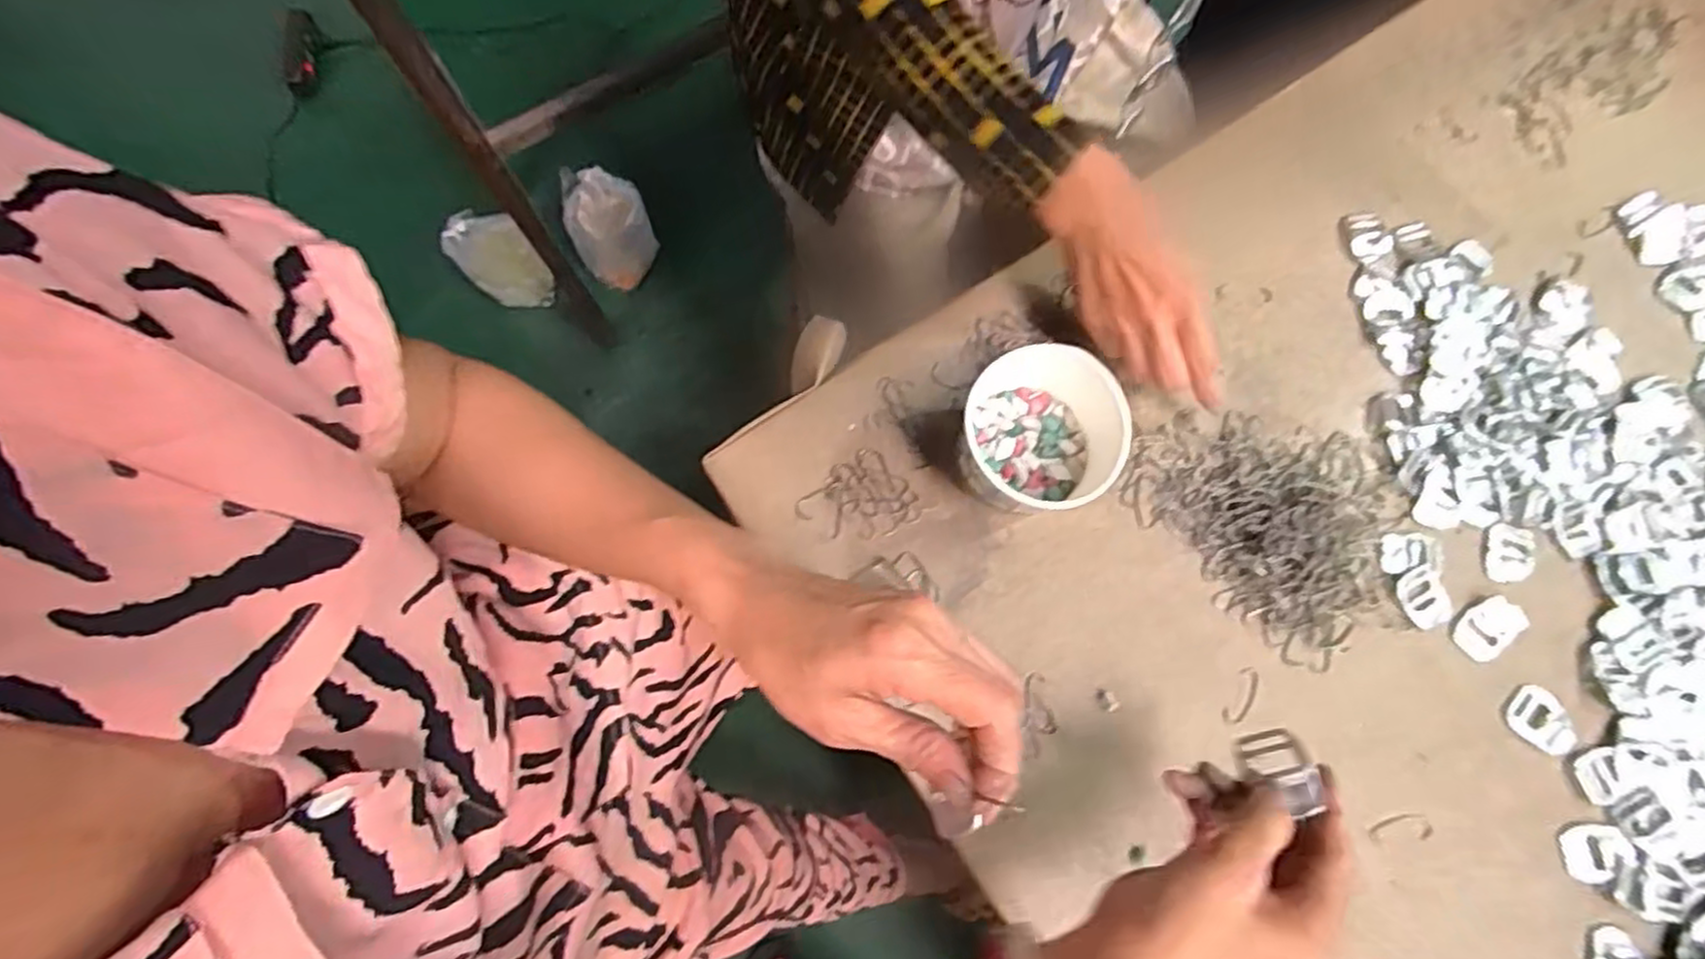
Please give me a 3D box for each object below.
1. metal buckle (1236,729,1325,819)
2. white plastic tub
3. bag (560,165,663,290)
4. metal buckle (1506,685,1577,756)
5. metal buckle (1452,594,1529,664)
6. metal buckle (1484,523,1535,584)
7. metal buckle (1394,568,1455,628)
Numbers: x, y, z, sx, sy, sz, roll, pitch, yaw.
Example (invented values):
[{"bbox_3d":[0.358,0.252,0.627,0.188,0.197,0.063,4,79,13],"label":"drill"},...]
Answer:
[{"bbox_3d":[0.203,0.138,0.342,0.030,0.010,0.038,-21,48,7],"label":"metal buckle"},{"bbox_3d":[0.121,-0.022,0.448,0.101,0.076,0.092,0,76,-1],"label":"white plastic tub"},{"bbox_3d":[-0.422,-0.439,1.263,0.136,0.207,0.108,-25,78,-7],"label":"bag"},{"bbox_3d":[0.432,0.151,0.452,0.041,0.004,0.033,41,79,8],"label":"metal buckle"},{"bbox_3d":[0.405,0.095,0.462,0.042,0.004,0.030,-45,70,3],"label":"metal buckle"},{"bbox_3d":[0.434,0.049,0.478,0.033,0.004,0.038,7,76,0],"label":"metal buckle"},{"bbox_3d":[0.371,0.077,0.469,0.030,0.004,0.036,-24,78,-7],"label":"metal buckle"}]

